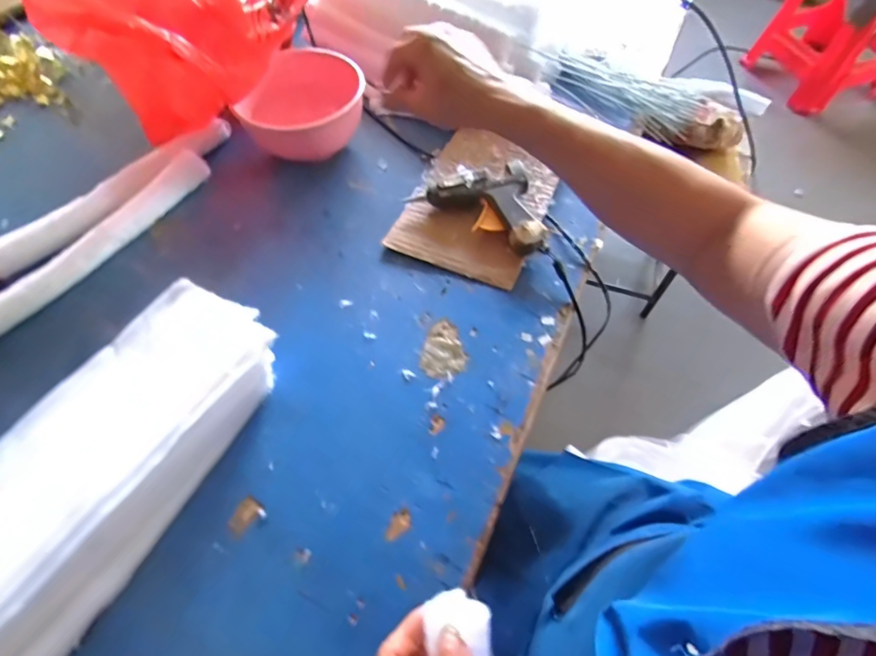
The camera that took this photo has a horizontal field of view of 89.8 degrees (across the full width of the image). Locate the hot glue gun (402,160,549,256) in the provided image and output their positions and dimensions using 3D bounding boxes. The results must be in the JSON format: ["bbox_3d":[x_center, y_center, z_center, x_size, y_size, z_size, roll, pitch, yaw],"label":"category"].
[{"bbox_3d":[0.059,-0.139,0.482,0.150,0.038,0.088,28,64,14],"label":"hot glue gun"}]

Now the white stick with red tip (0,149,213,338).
[{"bbox_3d":[-0.383,-0.055,0.430,0.050,0.036,0.396,32,66,17],"label":"white stick with red tip"}]

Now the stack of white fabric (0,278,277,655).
[{"bbox_3d":[-0.261,0.131,0.316,0.148,0.070,0.366,29,65,16],"label":"stack of white fabric"}]

